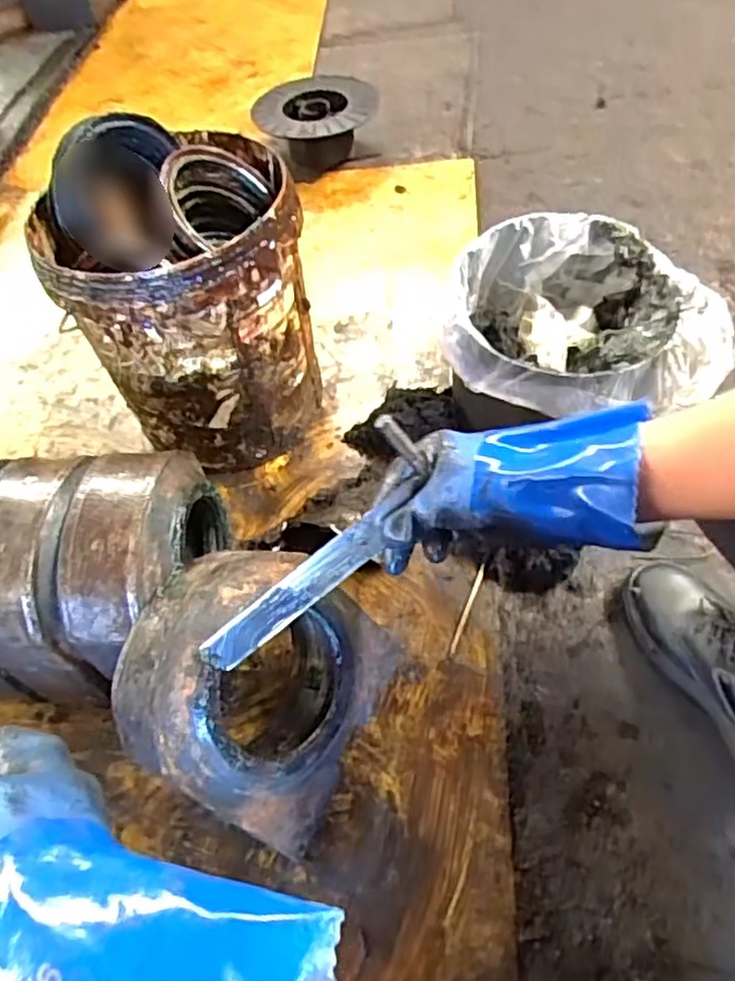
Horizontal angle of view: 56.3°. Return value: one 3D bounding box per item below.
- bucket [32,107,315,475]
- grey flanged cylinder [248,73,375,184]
[{"bbox_3d":[-0.218,-0.237,0.899,0.285,0.376,0.281,-4,53,6],"label":"bucket"},{"bbox_3d":[-0.112,-0.791,1.490,0.237,0.115,0.242,11,54,12],"label":"grey flanged cylinder"}]

